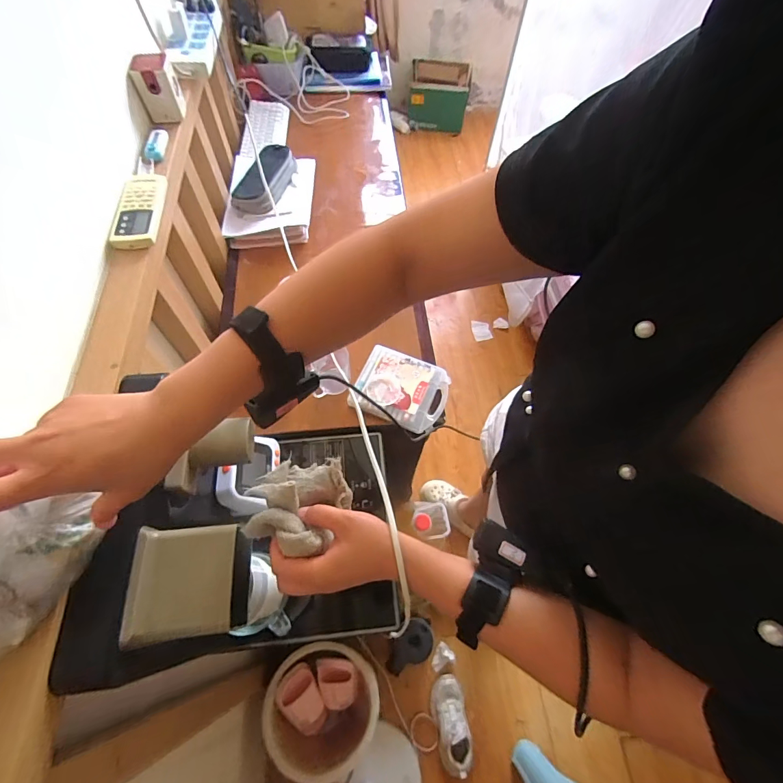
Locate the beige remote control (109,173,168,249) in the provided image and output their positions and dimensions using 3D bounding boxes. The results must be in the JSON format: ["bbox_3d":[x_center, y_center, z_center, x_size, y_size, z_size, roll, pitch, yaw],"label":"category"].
[{"bbox_3d":[-0.374,-0.273,0.578,0.062,0.020,0.146,-6,62,-5],"label":"beige remote control"}]

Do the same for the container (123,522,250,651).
[{"bbox_3d":[-0.205,0.192,0.396,0.110,0.030,0.102,-4,62,-5],"label":"container"}]

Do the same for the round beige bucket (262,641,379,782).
[{"bbox_3d":[-0.172,0.801,1.013,0.257,0.225,0.268,36,66,16],"label":"round beige bucket"}]

